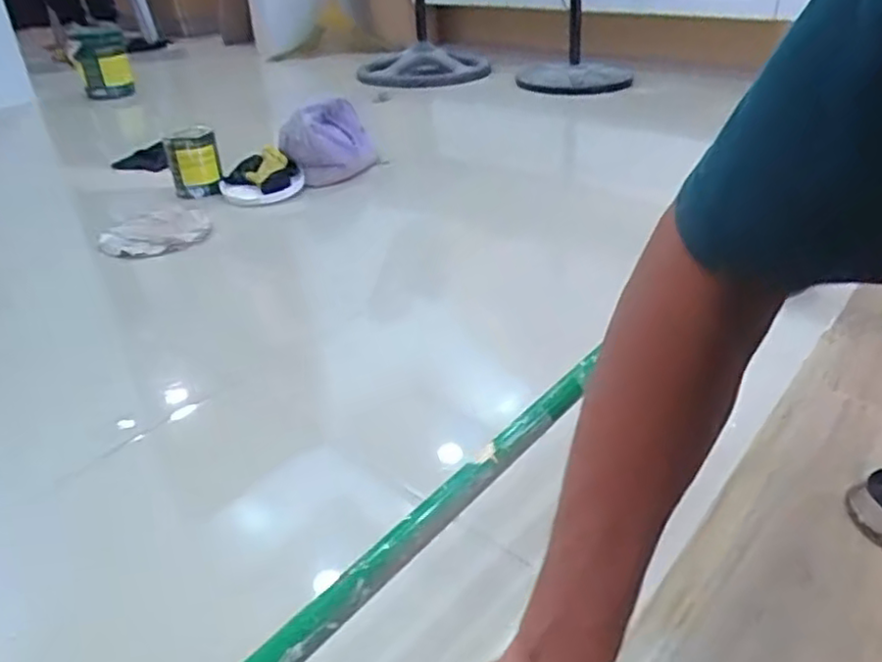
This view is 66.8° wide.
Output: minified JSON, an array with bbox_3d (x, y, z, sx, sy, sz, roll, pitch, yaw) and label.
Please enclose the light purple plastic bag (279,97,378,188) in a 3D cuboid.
[{"bbox_3d":[-0.248,-0.431,1.528,0.106,0.164,0.247,13,35,22],"label":"light purple plastic bag"}]

